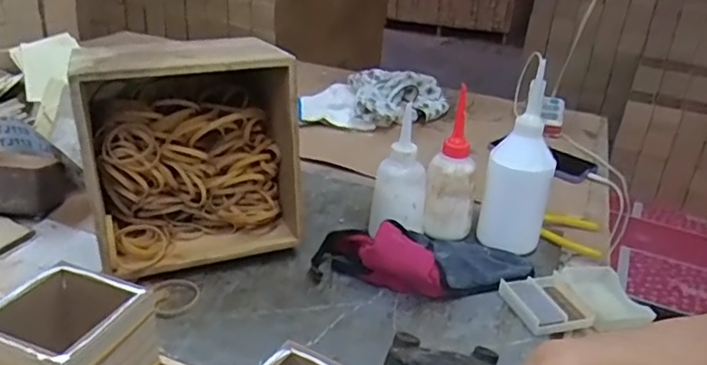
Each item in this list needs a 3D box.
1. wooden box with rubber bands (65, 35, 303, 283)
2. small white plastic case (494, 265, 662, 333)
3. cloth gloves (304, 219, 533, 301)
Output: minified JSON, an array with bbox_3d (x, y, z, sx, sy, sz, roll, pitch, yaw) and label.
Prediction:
[{"bbox_3d":[-0.173,-0.038,0.616,0.197,0.212,0.164,-7,29,-24],"label":"wooden box with rubber bands"},{"bbox_3d":[0.227,0.119,0.588,0.144,0.020,0.087,-6,29,-22],"label":"small white plastic case"},{"bbox_3d":[0.076,0.078,0.607,0.227,0.055,0.092,2,27,-8],"label":"cloth gloves"}]

